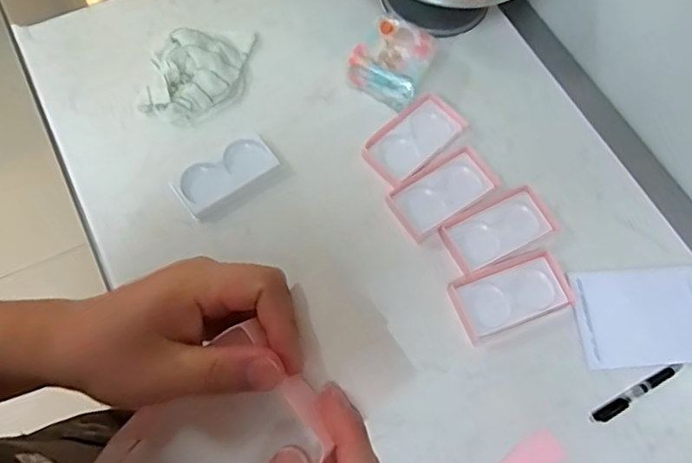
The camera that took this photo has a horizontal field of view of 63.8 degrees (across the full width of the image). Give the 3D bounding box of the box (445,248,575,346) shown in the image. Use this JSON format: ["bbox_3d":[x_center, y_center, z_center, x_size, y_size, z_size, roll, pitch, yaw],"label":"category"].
[{"bbox_3d":[0.218,0.083,0.735,0.148,0.016,0.086,-20,69,-9],"label":"box"}]

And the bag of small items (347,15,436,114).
[{"bbox_3d":[0.068,-0.254,0.837,0.107,0.067,0.125,24,68,7],"label":"bag of small items"}]

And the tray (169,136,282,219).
[{"bbox_3d":[-0.165,-0.079,0.760,0.140,0.012,0.065,-36,74,-16],"label":"tray"}]

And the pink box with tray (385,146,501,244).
[{"bbox_3d":[0.141,-0.058,0.781,0.157,0.019,0.078,-34,72,-14],"label":"pink box with tray"}]

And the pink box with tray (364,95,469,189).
[{"bbox_3d":[0.099,-0.134,0.810,0.156,0.018,0.083,-42,75,-16],"label":"pink box with tray"}]

